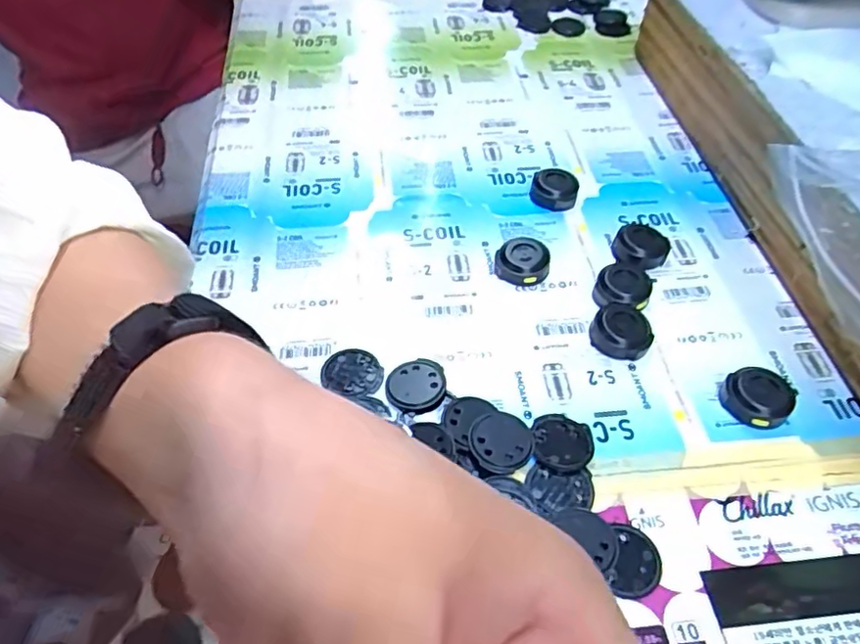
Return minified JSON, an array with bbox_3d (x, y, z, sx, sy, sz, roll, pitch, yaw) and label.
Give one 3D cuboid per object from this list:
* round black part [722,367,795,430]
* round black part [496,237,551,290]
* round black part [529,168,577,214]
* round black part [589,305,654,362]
[{"bbox_3d":[0.158,0.037,0.294,0.026,0.013,0.030,-35,59,-24],"label":"round black part"},{"bbox_3d":[0.054,-0.034,0.351,0.029,0.014,0.028,0,51,0],"label":"round black part"},{"bbox_3d":[0.079,-0.083,0.386,0.028,0.017,0.028,0,51,0],"label":"round black part"},{"bbox_3d":[0.101,0.005,0.319,0.030,0.012,0.027,27,56,20],"label":"round black part"}]

